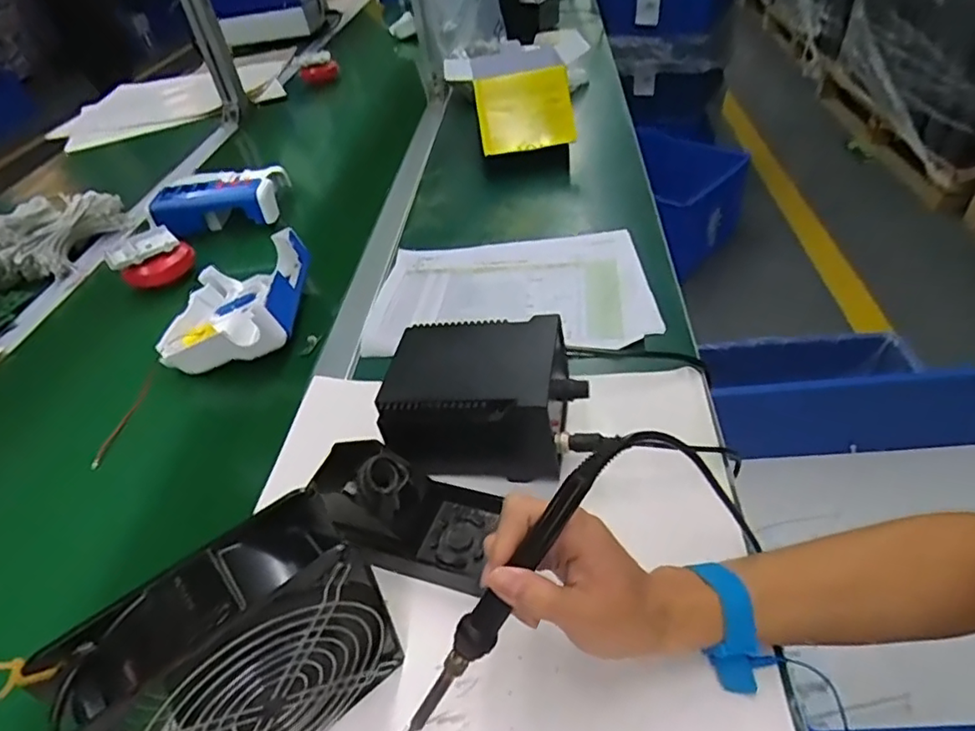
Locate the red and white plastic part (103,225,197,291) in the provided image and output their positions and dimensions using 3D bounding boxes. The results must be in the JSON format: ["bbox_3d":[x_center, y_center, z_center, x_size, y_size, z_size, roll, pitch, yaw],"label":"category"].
[{"bbox_3d":[-0.454,-0.145,0.820,0.101,0.069,0.067,-32,48,-26],"label":"red and white plastic part"}]

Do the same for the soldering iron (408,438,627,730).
[{"bbox_3d":[0.009,0.124,0.325,0.021,0.021,0.206,39,102,39],"label":"soldering iron"}]

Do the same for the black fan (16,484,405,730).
[{"bbox_3d":[-0.129,0.166,0.330,0.146,0.150,0.059,-32,48,-26],"label":"black fan"}]

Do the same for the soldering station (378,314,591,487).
[{"bbox_3d":[-0.002,0.028,0.521,0.160,0.100,0.120,1,42,8],"label":"soldering station"}]

